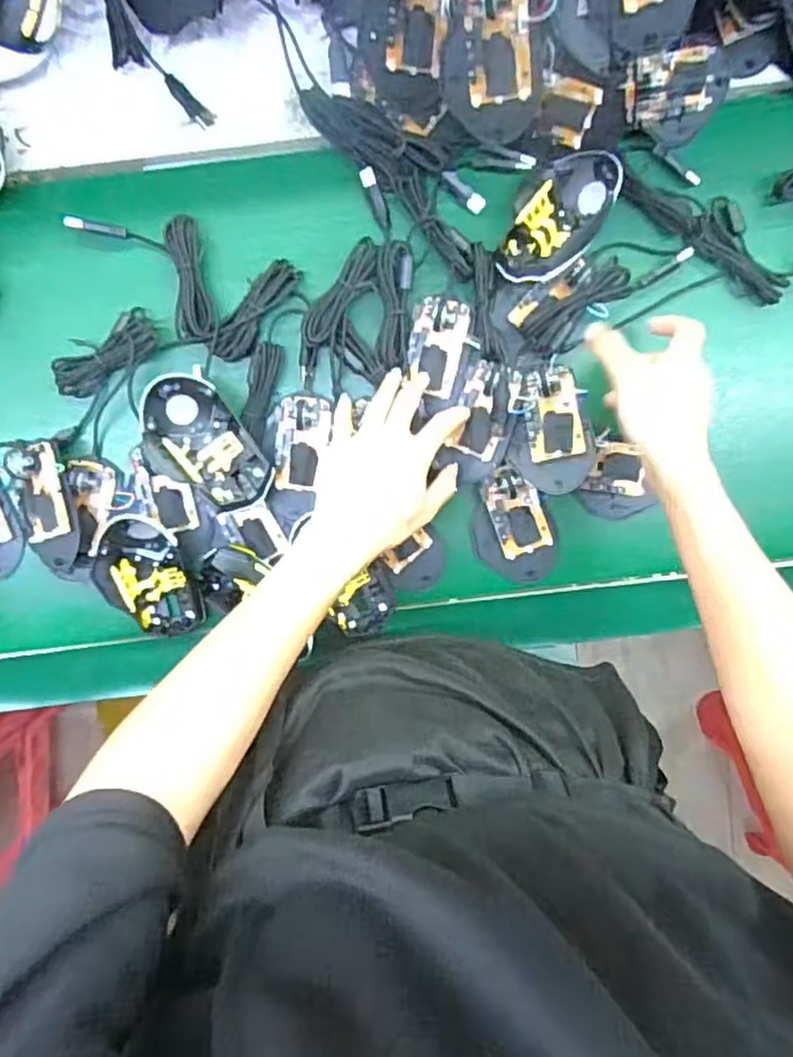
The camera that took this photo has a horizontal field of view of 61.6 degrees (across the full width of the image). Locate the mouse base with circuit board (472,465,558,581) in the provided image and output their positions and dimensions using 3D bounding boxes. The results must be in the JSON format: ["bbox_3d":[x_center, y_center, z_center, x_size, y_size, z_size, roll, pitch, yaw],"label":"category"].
[{"bbox_3d":[0.105,0.000,0.594,0.070,0.017,0.104,-19,96,5],"label":"mouse base with circuit board"}]

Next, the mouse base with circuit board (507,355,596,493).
[{"bbox_3d":[0.129,-0.086,0.569,0.068,0.023,0.111,-12,94,18],"label":"mouse base with circuit board"}]

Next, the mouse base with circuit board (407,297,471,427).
[{"bbox_3d":[0.035,-0.144,0.561,0.048,0.023,0.093,6,98,2],"label":"mouse base with circuit board"}]

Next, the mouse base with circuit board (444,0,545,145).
[{"bbox_3d":[0.068,-0.338,0.484,0.068,0.112,0.021,2,57,24],"label":"mouse base with circuit board"}]

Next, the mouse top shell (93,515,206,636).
[{"bbox_3d":[-0.212,0.043,0.577,0.067,0.041,0.109,-24,96,6],"label":"mouse top shell"}]

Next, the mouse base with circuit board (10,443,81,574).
[{"bbox_3d":[-0.300,-0.019,0.568,0.056,0.015,0.106,-7,102,15],"label":"mouse base with circuit board"}]

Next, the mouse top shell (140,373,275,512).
[{"bbox_3d":[-0.156,-0.071,0.557,0.120,0.045,0.068,43,98,-3],"label":"mouse top shell"}]

